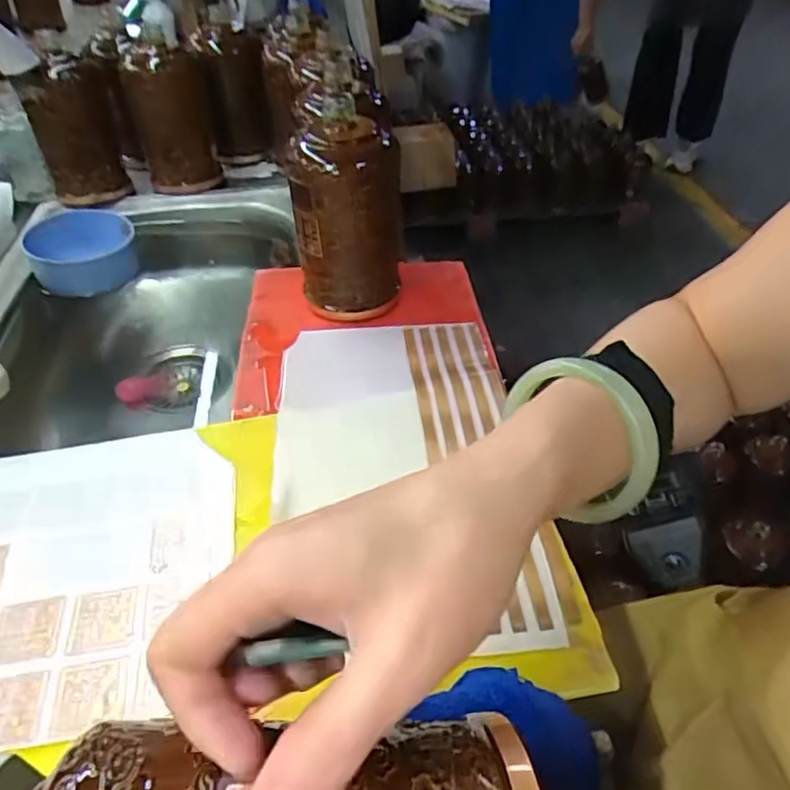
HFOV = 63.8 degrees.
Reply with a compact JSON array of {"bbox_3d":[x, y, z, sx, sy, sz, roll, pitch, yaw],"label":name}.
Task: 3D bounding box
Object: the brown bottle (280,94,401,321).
[{"bbox_3d":[-0.040,-0.163,0.555,0.091,0.170,0.107,1,42,-1],"label":"brown bottle"}]

